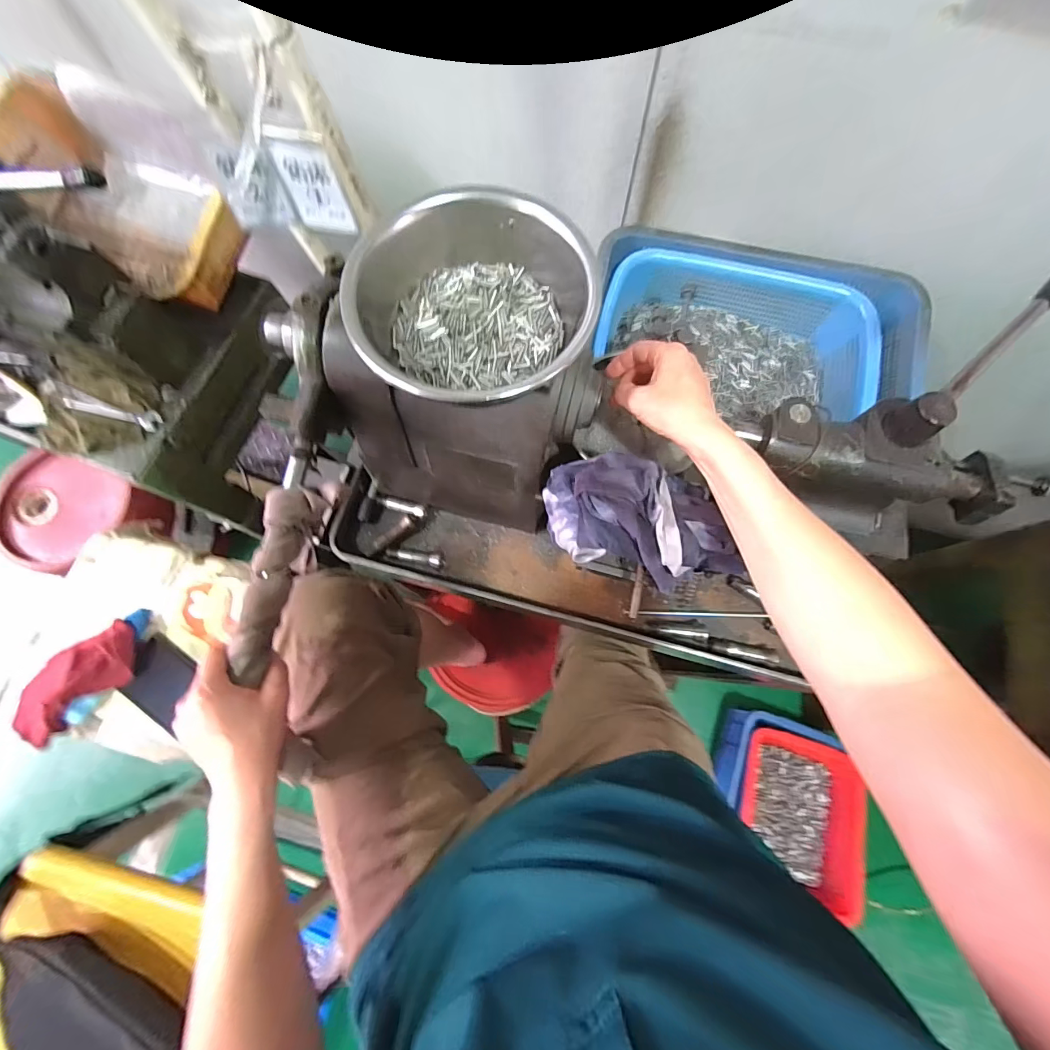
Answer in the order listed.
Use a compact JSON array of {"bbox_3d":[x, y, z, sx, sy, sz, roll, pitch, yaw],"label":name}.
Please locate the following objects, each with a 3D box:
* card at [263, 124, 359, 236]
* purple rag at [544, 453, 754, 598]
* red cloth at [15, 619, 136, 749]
[{"bbox_3d":[-0.218,-0.346,0.459,0.063,0.113,0.011,10,75,1],"label":"card"},{"bbox_3d":[0.100,-0.004,0.399,0.175,0.059,0.094,20,76,7],"label":"purple rag"},{"bbox_3d":[-0.556,0.194,0.557,0.176,0.041,0.078,-39,77,-9],"label":"red cloth"}]

